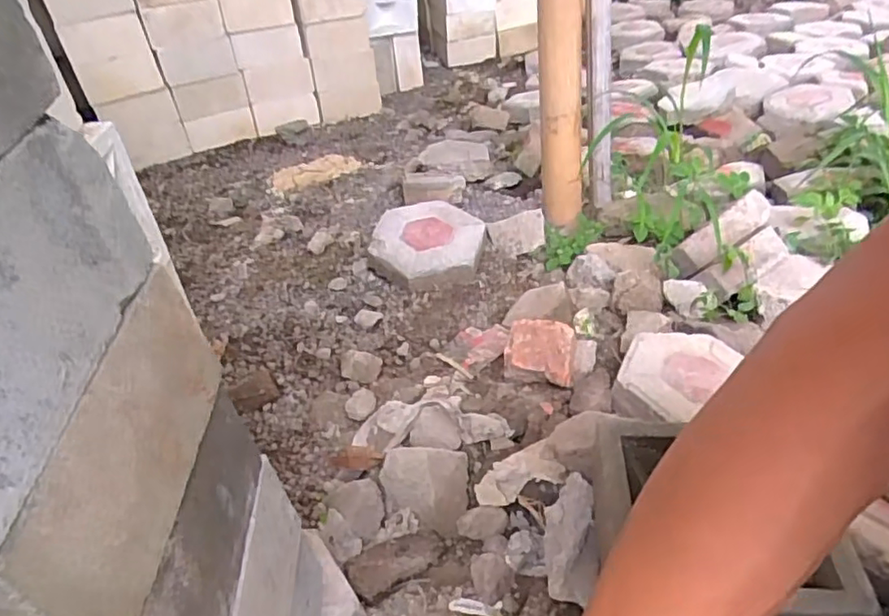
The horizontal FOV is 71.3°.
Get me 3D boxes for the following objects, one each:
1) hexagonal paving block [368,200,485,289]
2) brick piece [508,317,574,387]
[{"bbox_3d":[-0.029,-0.115,1.136,0.208,0.073,0.191,-9,36,-2],"label":"hexagonal paving block"},{"bbox_3d":[0.135,0.064,0.874,0.090,0.053,0.085,2,37,13],"label":"brick piece"}]

